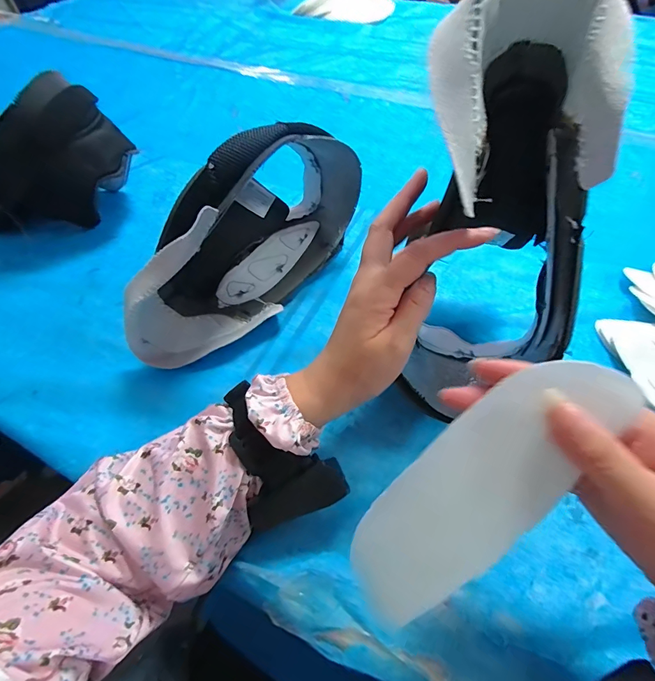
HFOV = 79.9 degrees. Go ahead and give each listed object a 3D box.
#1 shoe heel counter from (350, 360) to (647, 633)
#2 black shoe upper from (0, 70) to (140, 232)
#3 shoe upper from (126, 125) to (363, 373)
[{"bbox_3d":[0.073,0.073,0.189,0.059,0.008,0.158,41,100,6],"label":"shoe heel counter"},{"bbox_3d":[-0.365,-0.203,0.472,0.245,0.152,0.099,-24,58,-11],"label":"black shoe upper"},{"bbox_3d":[-0.082,-0.103,0.391,0.104,0.140,0.275,31,64,22],"label":"shoe upper"}]

